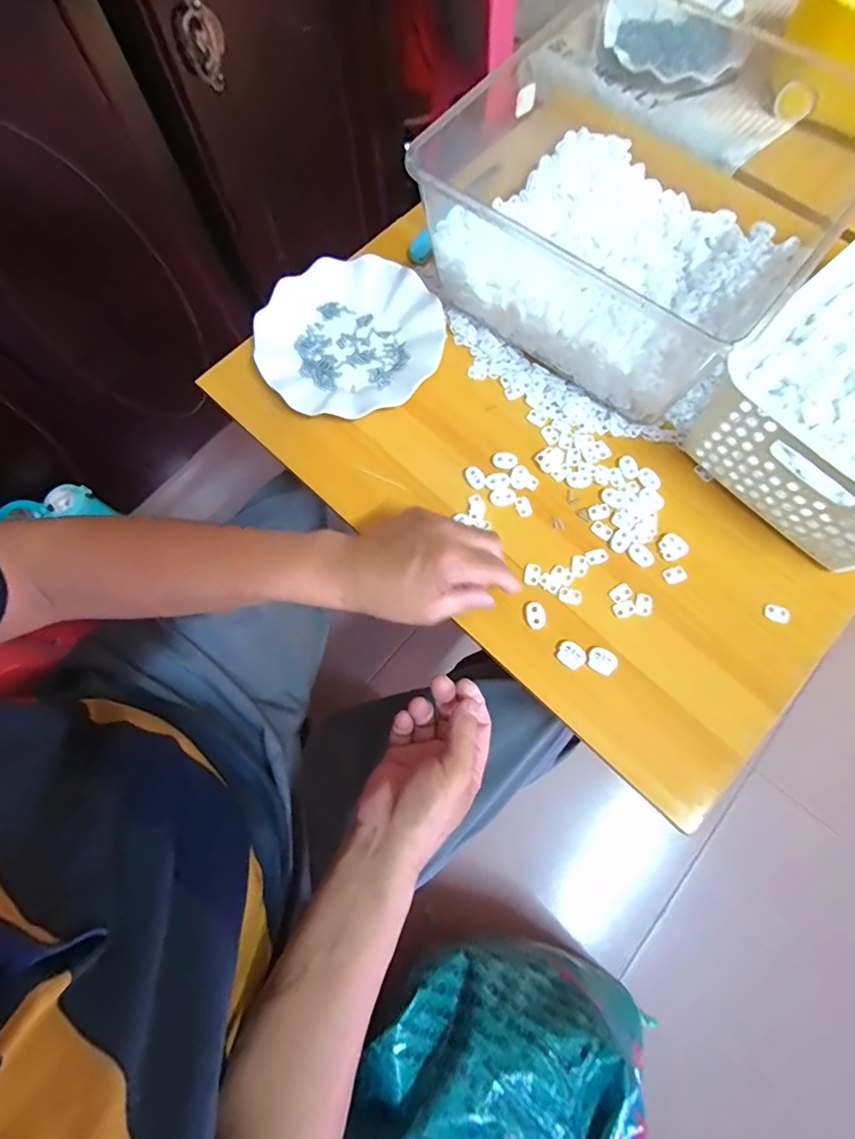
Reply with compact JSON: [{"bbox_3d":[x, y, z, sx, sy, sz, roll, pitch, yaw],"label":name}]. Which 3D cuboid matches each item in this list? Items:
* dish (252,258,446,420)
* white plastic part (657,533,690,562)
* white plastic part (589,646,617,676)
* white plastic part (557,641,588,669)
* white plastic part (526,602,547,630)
[{"bbox_3d":[-0.077,-0.231,0.493,0.179,0.023,0.174,-20,74,-6],"label":"dish"},{"bbox_3d":[0.216,-0.020,0.433,0.023,0.006,0.023,-20,74,-6],"label":"white plastic part"},{"bbox_3d":[0.145,0.075,0.404,0.022,0.004,0.021,32,76,10],"label":"white plastic part"},{"bbox_3d":[0.120,0.070,0.406,0.023,0.004,0.020,37,77,11],"label":"white plastic part"},{"bbox_3d":[0.092,0.039,0.416,0.015,0.004,0.023,-12,73,-3],"label":"white plastic part"}]

